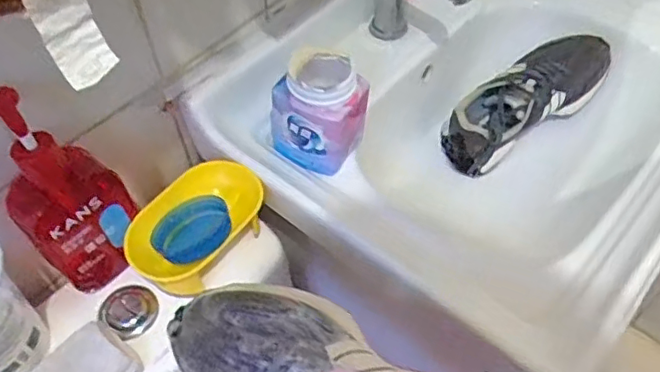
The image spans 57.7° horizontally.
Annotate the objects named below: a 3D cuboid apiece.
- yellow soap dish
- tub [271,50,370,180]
[{"bbox_3d":[-0.132,0.043,0.613,0.090,0.057,0.147,31,60,23],"label":"yellow soap dish"},{"bbox_3d":[-0.008,-0.084,0.654,0.091,0.111,0.089,34,61,24],"label":"tub"}]

